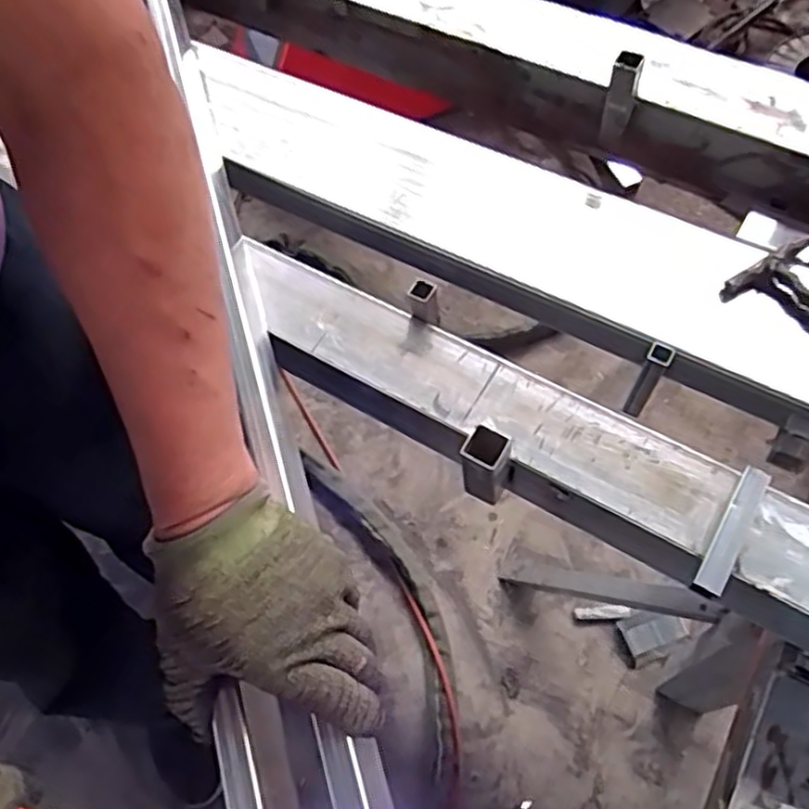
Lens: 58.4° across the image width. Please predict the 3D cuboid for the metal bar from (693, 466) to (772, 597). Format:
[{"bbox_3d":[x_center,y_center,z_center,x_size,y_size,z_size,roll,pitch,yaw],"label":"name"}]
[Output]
[{"bbox_3d":[0.241,0.092,0.531,0.021,0.018,0.104,28,70,18],"label":"metal bar"}]

